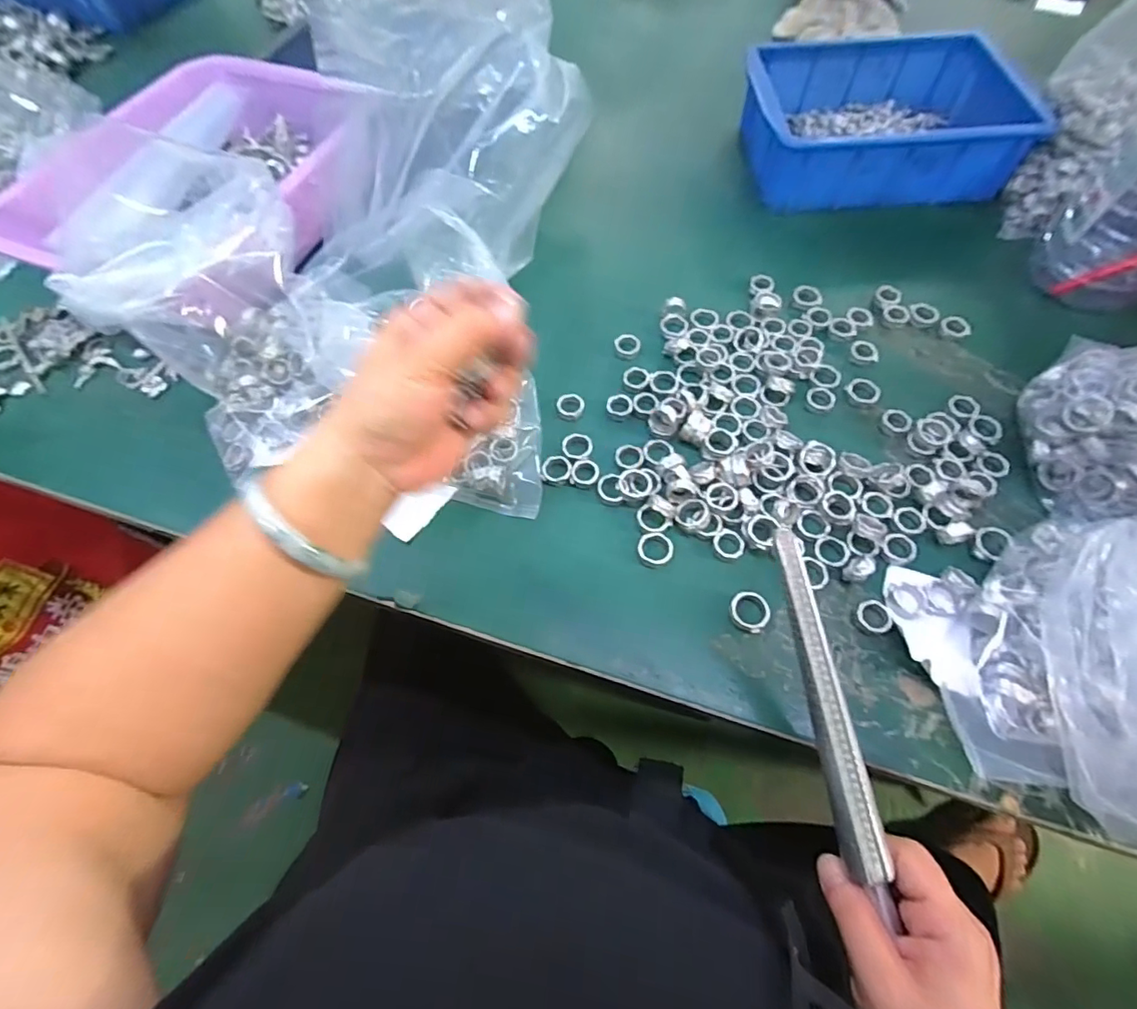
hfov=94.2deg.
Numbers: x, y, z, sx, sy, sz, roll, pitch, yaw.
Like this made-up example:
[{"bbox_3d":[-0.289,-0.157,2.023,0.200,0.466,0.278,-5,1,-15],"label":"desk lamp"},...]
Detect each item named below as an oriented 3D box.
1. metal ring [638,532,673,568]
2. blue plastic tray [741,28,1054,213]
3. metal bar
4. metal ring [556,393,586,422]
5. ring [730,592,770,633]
[{"bbox_3d":[0.059,0.030,0.357,0.023,0.008,0.022,0,63,1],"label":"metal ring"},{"bbox_3d":[0.299,-0.379,0.525,0.237,0.079,0.175,2,63,2],"label":"blue plastic tray"},{"bbox_3d":[0.135,0.113,0.269,0.018,0.011,0.200,-14,90,-8],"label":"metal bar"},{"bbox_3d":[0.002,-0.077,0.417,0.022,0.009,0.021,0,63,1],"label":"metal ring"},{"bbox_3d":[0.115,0.068,0.335,0.024,0.004,0.025,8,74,15],"label":"ring"}]

